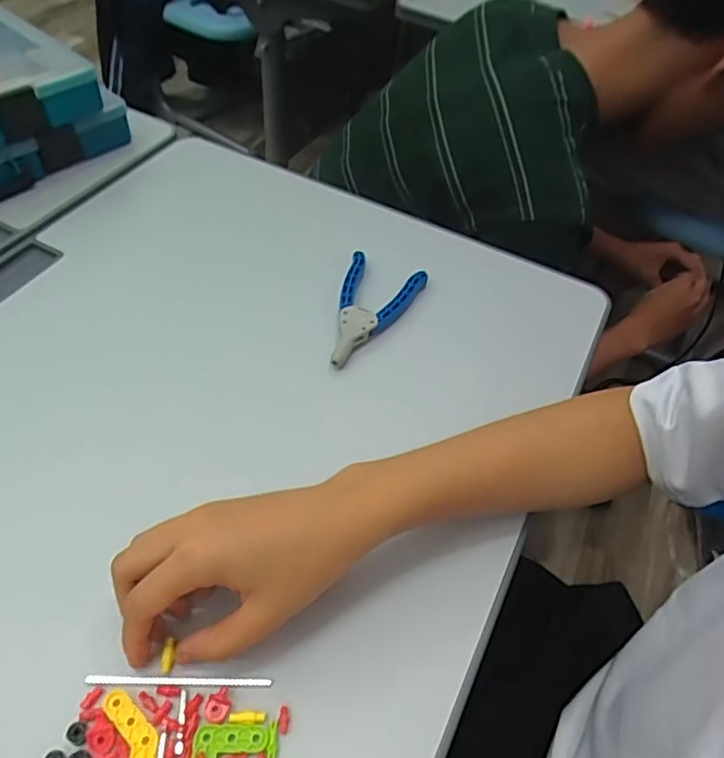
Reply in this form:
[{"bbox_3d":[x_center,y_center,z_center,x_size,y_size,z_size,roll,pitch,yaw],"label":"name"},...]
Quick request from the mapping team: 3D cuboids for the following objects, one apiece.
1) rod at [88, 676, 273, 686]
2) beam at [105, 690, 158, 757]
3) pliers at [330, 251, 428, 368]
[{"bbox_3d":[-0.100,0.165,0.323,0.098,0.004,0.004,3,51,-4],"label":"rod"},{"bbox_3d":[-0.116,0.186,0.302,0.021,0.004,0.054,-18,57,-20],"label":"beam"},{"bbox_3d":[0.004,-0.057,0.496,0.065,0.018,0.121,20,52,10],"label":"pliers"}]

